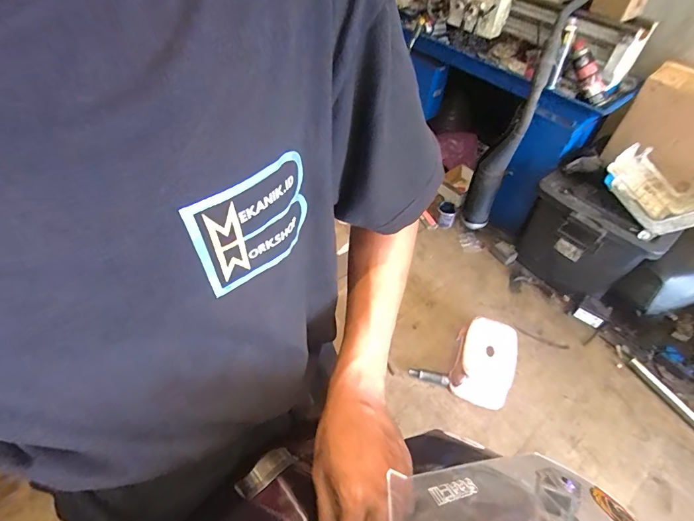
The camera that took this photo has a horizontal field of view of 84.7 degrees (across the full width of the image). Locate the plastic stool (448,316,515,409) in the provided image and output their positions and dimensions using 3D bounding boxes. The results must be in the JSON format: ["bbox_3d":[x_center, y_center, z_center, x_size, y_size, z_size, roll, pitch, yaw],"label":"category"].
[{"bbox_3d":[0.508,0.377,1.416,0.206,0.140,0.291,19,51,13],"label":"plastic stool"}]

